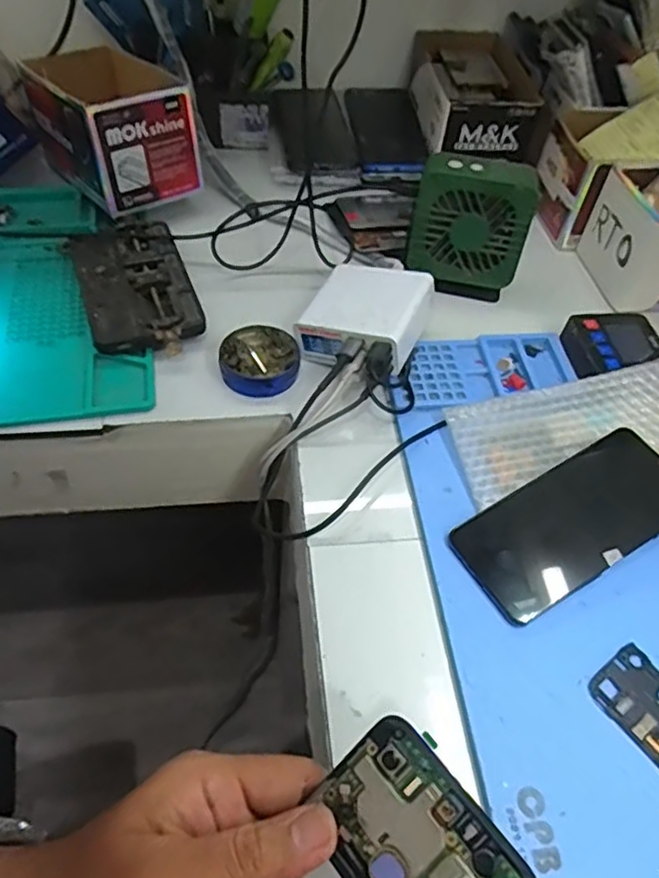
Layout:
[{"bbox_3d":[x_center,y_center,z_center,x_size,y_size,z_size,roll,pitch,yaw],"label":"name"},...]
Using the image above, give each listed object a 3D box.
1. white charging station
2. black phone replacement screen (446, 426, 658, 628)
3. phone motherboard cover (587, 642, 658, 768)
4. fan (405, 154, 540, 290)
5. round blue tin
[{"bbox_3d":[0.030,-0.102,0.517,0.090,0.045,0.097,18,53,10],"label":"white charging station"},{"bbox_3d":[0.161,0.052,0.418,0.159,0.007,0.073,-29,63,-13],"label":"black phone replacement screen"},{"bbox_3d":[0.185,0.154,0.359,0.047,0.004,0.068,-30,59,-24],"label":"phone motherboard cover"},{"bbox_3d":[0.120,-0.185,0.548,0.097,0.095,0.050,6,52,1],"label":"fan"},{"bbox_3d":[-0.056,-0.063,0.506,0.060,0.020,0.065,2,52,-2],"label":"round blue tin"}]

